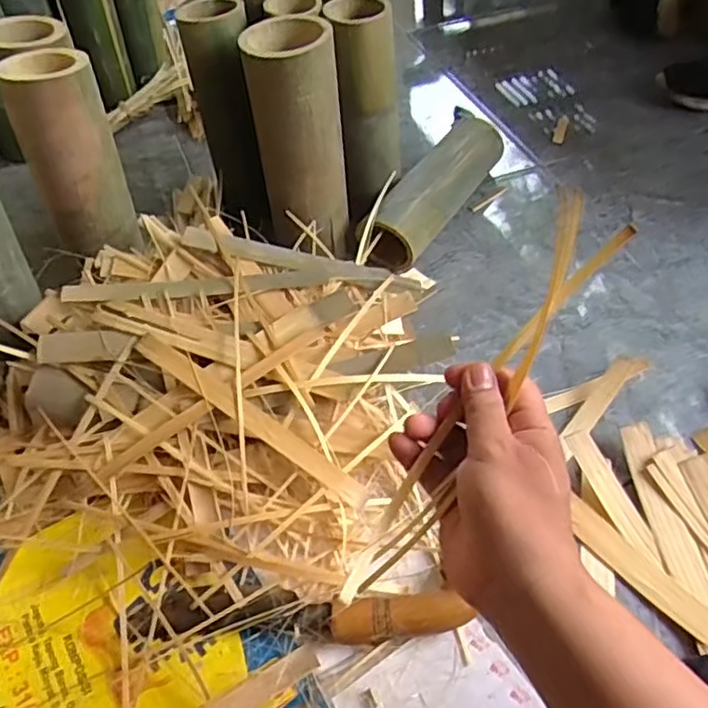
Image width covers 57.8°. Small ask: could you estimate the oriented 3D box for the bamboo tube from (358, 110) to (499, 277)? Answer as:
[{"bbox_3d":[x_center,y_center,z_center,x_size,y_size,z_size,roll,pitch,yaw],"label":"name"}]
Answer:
[{"bbox_3d":[0.110,-0.223,0.890,0.080,0.085,0.294,27,56,22],"label":"bamboo tube"}]

